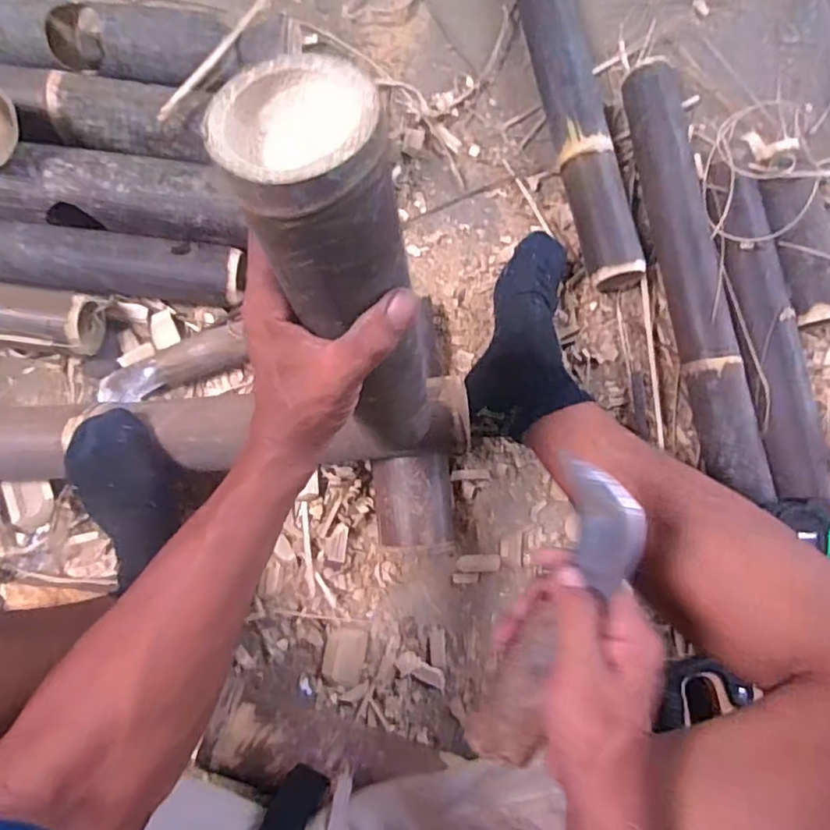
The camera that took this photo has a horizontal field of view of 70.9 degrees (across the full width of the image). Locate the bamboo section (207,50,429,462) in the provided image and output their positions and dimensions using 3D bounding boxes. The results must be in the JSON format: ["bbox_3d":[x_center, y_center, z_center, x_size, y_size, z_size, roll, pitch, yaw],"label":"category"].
[{"bbox_3d":[-0.030,-0.055,0.355,0.064,0.311,0.059,-33,69,-6],"label":"bamboo section"}]

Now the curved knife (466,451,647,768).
[{"bbox_3d":[0.085,0.126,0.356,0.048,0.035,0.190,22,94,1],"label":"curved knife"}]

